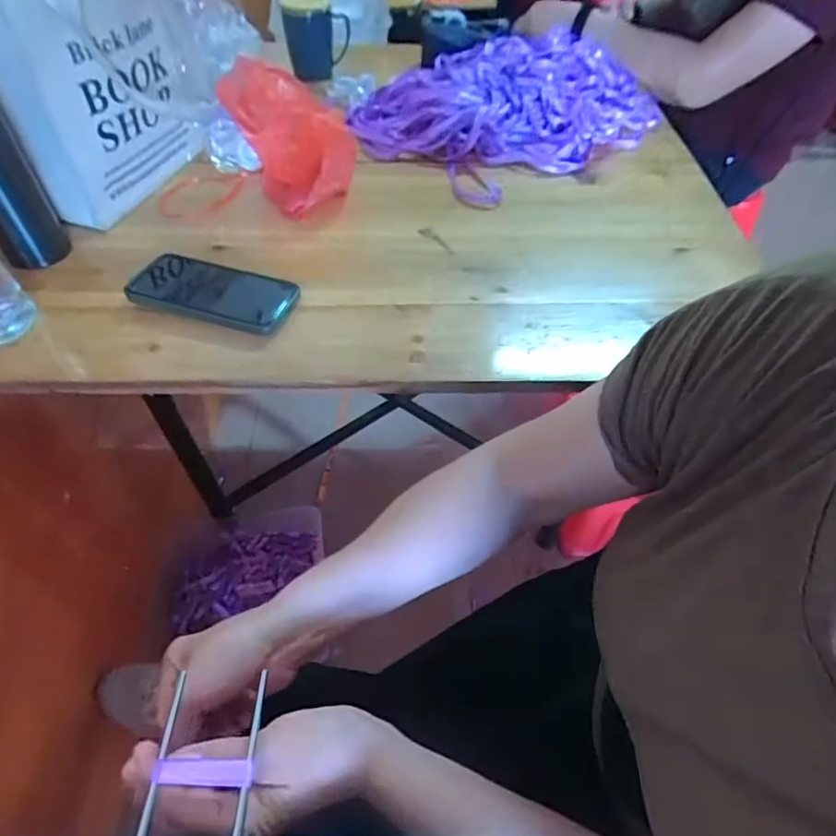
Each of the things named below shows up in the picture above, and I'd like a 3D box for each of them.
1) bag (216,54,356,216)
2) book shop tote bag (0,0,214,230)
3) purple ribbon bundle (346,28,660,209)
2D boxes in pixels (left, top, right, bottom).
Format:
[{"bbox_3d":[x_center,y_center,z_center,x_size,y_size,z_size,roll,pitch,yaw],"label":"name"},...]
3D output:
[{"bbox_3d":[-0.152,-0.326,0.636,0.142,0.149,0.068,26,55,18],"label":"bag"},{"bbox_3d":[-0.388,-0.385,0.630,0.194,0.232,0.242,16,53,11],"label":"book shop tote bag"},{"bbox_3d":[0.119,-0.462,0.791,0.364,0.096,0.321,-36,61,-26],"label":"purple ribbon bundle"}]

